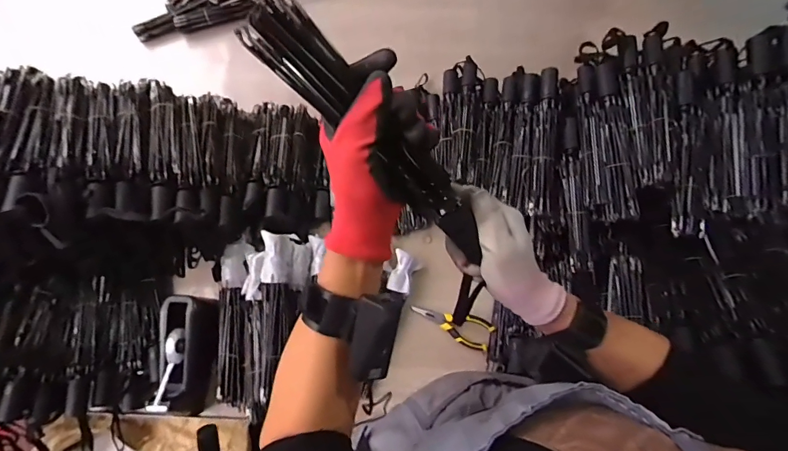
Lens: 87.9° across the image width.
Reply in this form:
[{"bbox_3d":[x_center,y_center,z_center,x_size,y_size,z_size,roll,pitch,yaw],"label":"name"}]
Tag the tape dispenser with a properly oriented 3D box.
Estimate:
[{"bbox_3d":[-0.367,0.228,0.704,0.104,0.094,0.215,1,85,-1],"label":"tape dispenser"}]

